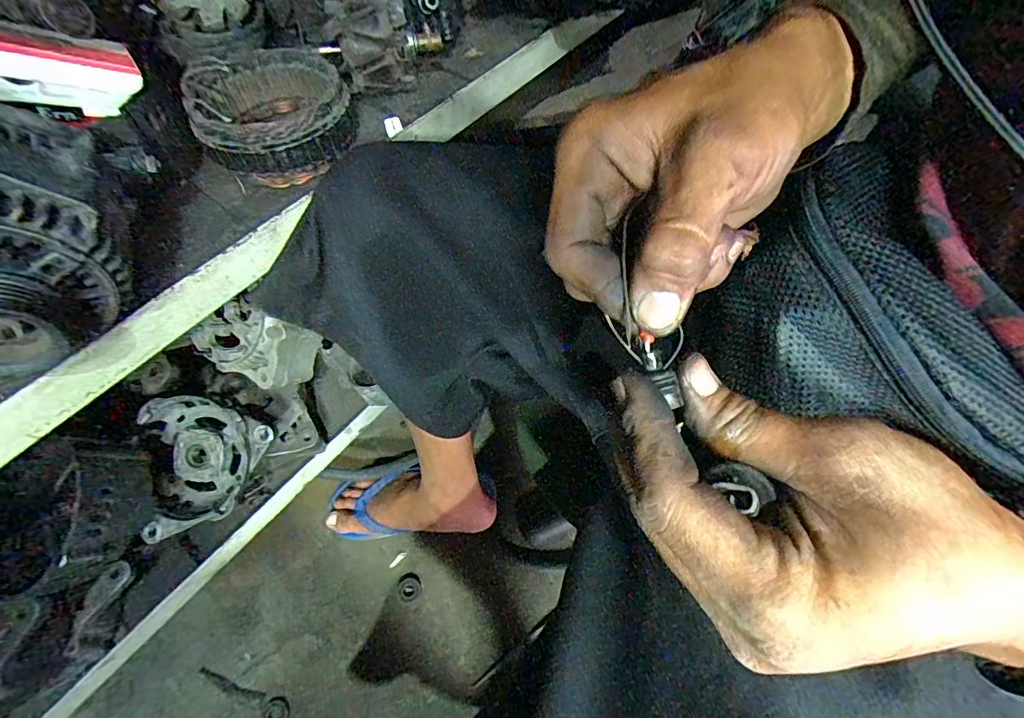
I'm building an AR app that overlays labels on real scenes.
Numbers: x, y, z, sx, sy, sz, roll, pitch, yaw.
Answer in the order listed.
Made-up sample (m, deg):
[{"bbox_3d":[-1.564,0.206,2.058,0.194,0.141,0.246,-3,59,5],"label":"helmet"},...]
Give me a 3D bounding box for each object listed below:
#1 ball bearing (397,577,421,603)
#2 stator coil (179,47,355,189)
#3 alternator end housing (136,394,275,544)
[{"bbox_3d":[-0.141,0.316,0.649,0.032,0.004,0.029,-17,61,-7],"label":"ball bearing"},{"bbox_3d":[-0.211,-0.219,0.420,0.119,0.062,0.124,-1,61,2],"label":"stator coil"},{"bbox_3d":[-0.348,0.117,0.528,0.135,0.061,0.162,28,93,15],"label":"alternator end housing"}]

